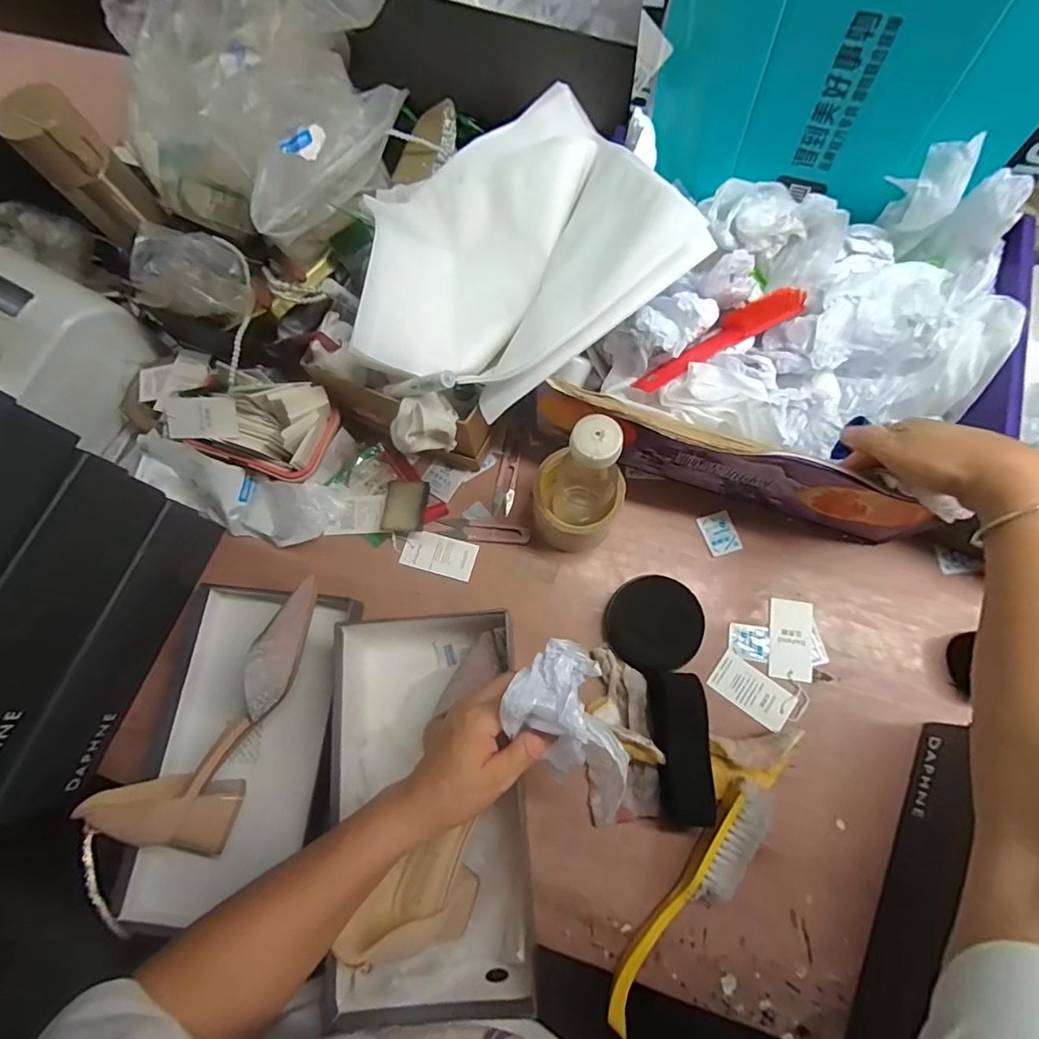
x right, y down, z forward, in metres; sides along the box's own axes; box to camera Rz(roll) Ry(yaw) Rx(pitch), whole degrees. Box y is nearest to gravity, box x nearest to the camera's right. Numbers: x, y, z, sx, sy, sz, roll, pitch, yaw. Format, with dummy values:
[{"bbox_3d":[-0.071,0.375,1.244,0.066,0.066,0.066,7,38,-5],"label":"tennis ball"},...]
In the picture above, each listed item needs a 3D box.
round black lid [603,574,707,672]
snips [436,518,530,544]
[{"bbox_3d":[0.134,0.104,0.508,0.089,0.025,0.089,-1,74,2],"label":"round black lid"},{"bbox_3d":[-0.040,0.013,0.559,0.102,0.004,0.022,7,75,4],"label":"snips"}]

